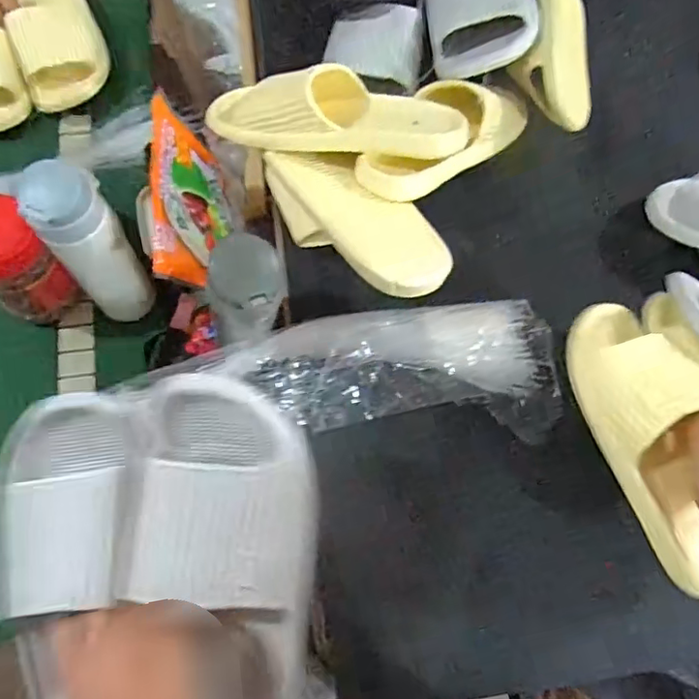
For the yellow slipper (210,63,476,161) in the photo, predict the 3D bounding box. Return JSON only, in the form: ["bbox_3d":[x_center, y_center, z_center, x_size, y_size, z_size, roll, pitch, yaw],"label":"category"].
[{"bbox_3d":[-0.013,-0.241,0.582,0.264,0.075,0.096,9,70,1],"label":"yellow slipper"}]

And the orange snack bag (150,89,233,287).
[{"bbox_3d":[-0.150,-0.142,0.575,0.035,0.111,0.175,-21,72,30],"label":"orange snack bag"}]

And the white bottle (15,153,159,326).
[{"bbox_3d":[-0.251,-0.097,0.579,0.066,0.210,0.058,-39,76,-15],"label":"white bottle"}]

